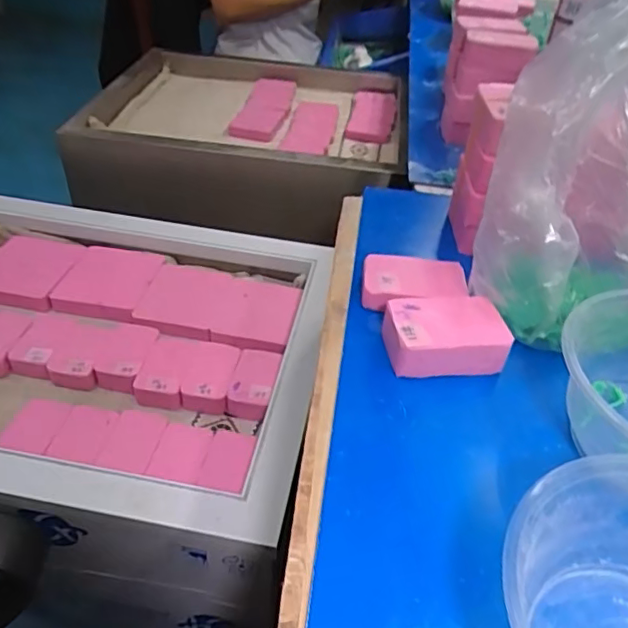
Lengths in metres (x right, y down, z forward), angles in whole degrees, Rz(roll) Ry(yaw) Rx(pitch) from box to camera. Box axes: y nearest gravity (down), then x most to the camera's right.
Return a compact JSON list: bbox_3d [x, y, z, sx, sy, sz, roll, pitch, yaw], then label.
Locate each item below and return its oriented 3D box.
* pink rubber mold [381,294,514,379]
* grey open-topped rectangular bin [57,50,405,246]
[{"bbox_3d":[0.081,0.014,0.363,0.074,0.030,0.046,-2,42,-8],"label":"pink rubber mold"},{"bbox_3d":[-0.109,-0.307,0.973,0.489,0.137,0.394,8,42,4],"label":"grey open-topped rectangular bin"}]

